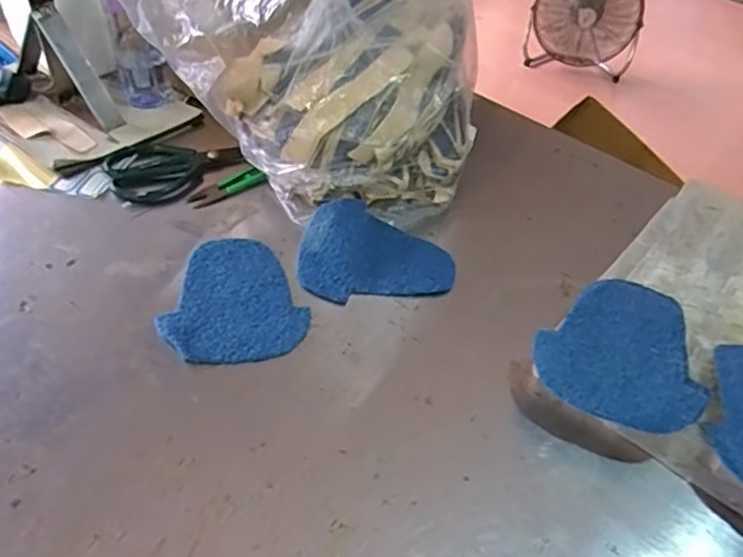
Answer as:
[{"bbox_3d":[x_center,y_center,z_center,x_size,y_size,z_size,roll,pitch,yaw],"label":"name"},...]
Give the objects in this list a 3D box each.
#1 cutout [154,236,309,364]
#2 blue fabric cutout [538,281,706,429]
[{"bbox_3d":[-0.118,0.018,0.574,0.124,0.006,0.155,7,41,3],"label":"cutout"},{"bbox_3d":[0.214,0.058,0.504,0.121,0.010,0.162,34,50,28],"label":"blue fabric cutout"}]

